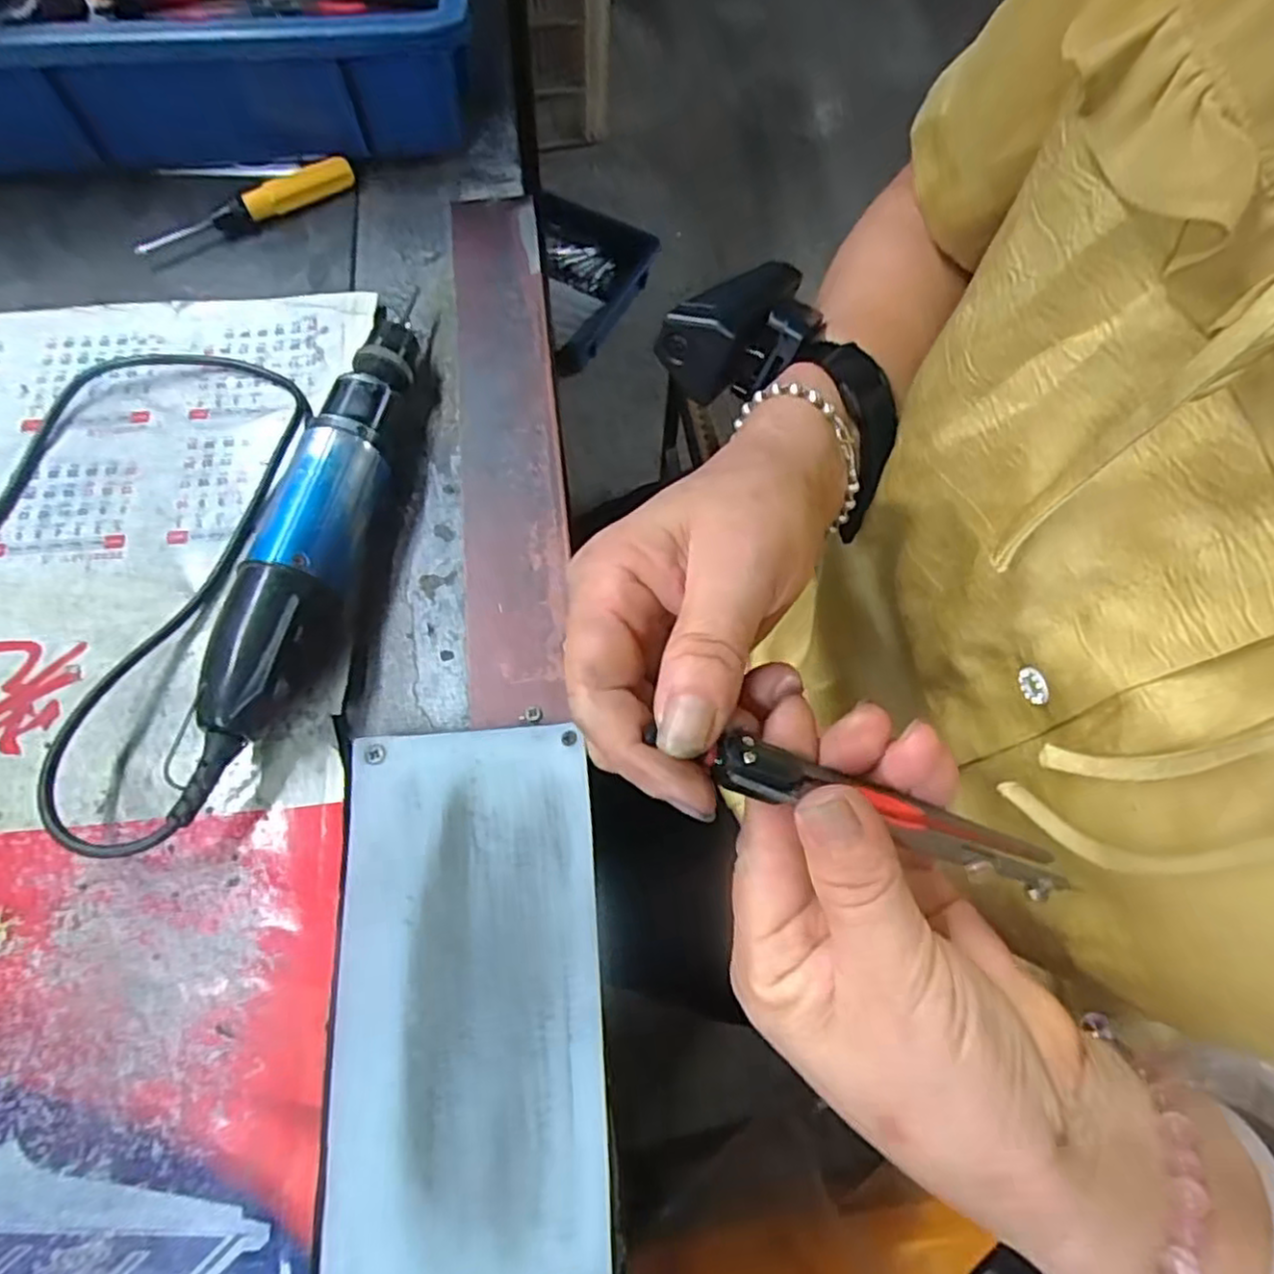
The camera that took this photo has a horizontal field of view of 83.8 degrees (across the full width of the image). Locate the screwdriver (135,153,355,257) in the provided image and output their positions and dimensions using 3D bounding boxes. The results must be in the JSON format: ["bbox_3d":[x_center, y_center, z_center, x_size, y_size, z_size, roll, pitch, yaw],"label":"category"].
[{"bbox_3d":[-0.221,-0.245,0.403,0.124,0.017,0.013,-28,71,-12],"label":"screwdriver"}]

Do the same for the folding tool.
[{"bbox_3d":[0.070,0.049,0.196,0.104,0.012,0.018,20,68,-9],"label":"folding tool"}]

